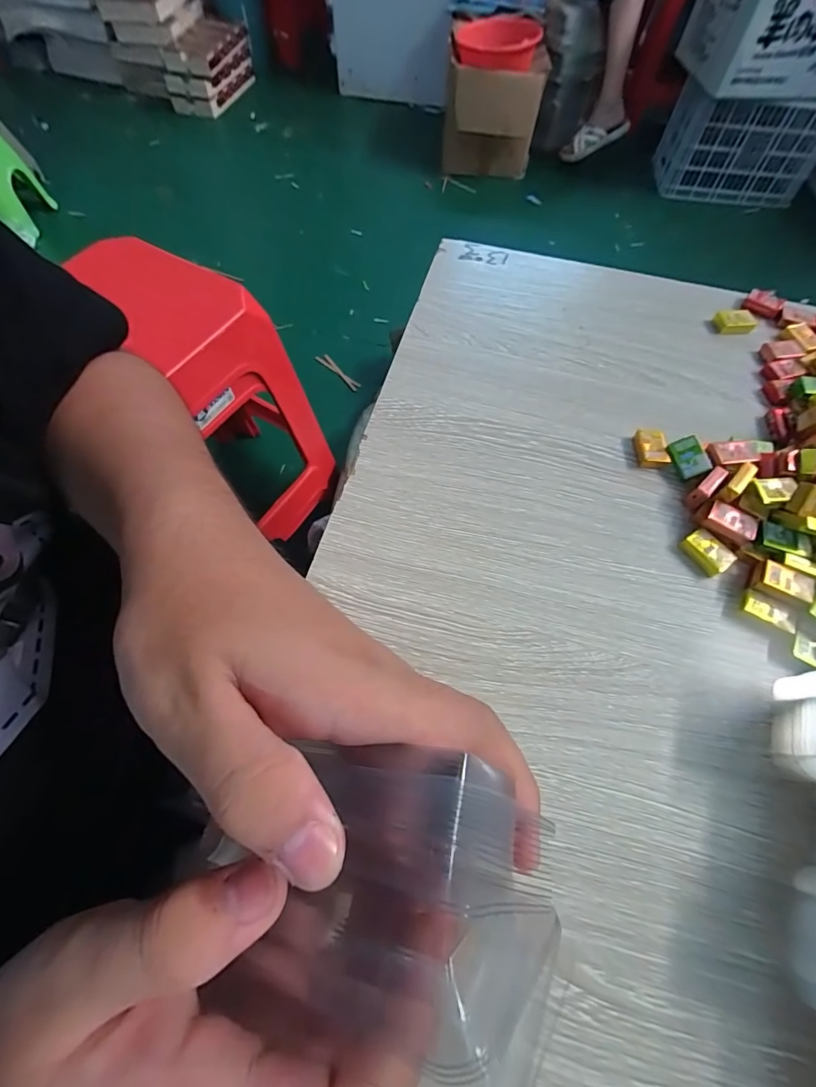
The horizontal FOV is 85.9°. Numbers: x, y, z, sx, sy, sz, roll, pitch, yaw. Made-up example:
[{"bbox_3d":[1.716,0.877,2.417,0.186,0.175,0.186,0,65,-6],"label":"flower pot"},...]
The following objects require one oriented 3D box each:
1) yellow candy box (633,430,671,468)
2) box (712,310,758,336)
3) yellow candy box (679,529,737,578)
[{"bbox_3d":[0.161,-0.063,0.290,0.017,0.009,0.027,0,64,-1],"label":"yellow candy box"},{"bbox_3d":[0.257,-0.173,0.344,0.028,0.008,0.019,-9,64,-5],"label":"box"},{"bbox_3d":[0.174,0.005,0.255,0.016,0.009,0.026,-29,67,-14],"label":"yellow candy box"}]

